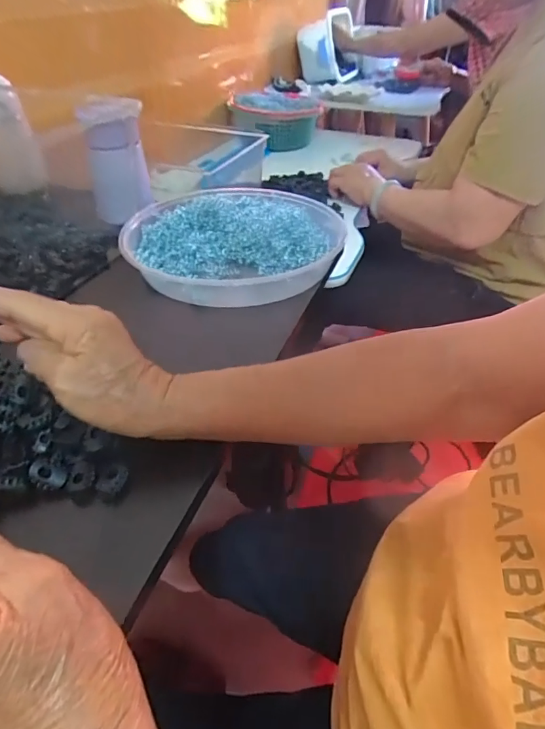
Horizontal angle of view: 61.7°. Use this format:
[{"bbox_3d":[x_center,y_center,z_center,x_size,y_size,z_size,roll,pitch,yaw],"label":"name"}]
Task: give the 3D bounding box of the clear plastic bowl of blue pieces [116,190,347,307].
[{"bbox_3d":[-0.039,-0.129,0.498,0.224,0.042,0.220,1,41,-1],"label":"clear plastic bowl of blue pieces"}]

